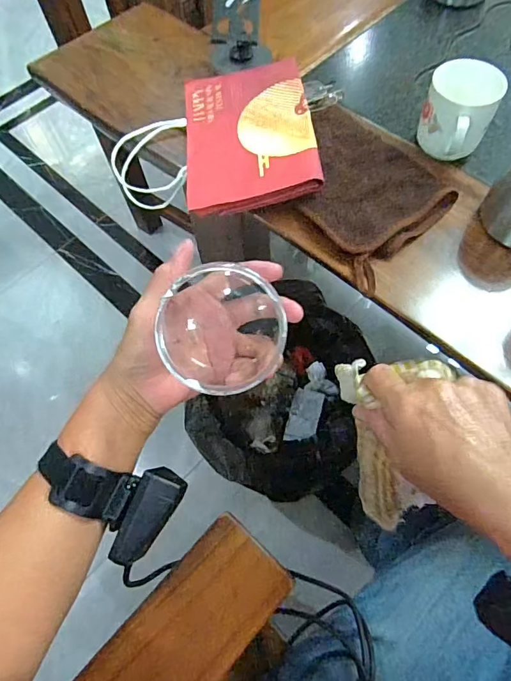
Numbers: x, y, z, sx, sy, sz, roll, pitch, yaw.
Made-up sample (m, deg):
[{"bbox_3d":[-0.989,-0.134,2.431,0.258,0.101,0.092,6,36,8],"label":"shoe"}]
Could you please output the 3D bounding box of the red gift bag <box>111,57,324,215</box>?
[{"bbox_3d":[-0.050,-0.234,0.529,0.231,0.028,0.211,-9,64,9],"label":"red gift bag"}]

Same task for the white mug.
[{"bbox_3d":[0.218,-0.240,0.485,0.075,0.086,0.075,23,67,14],"label":"white mug"}]

